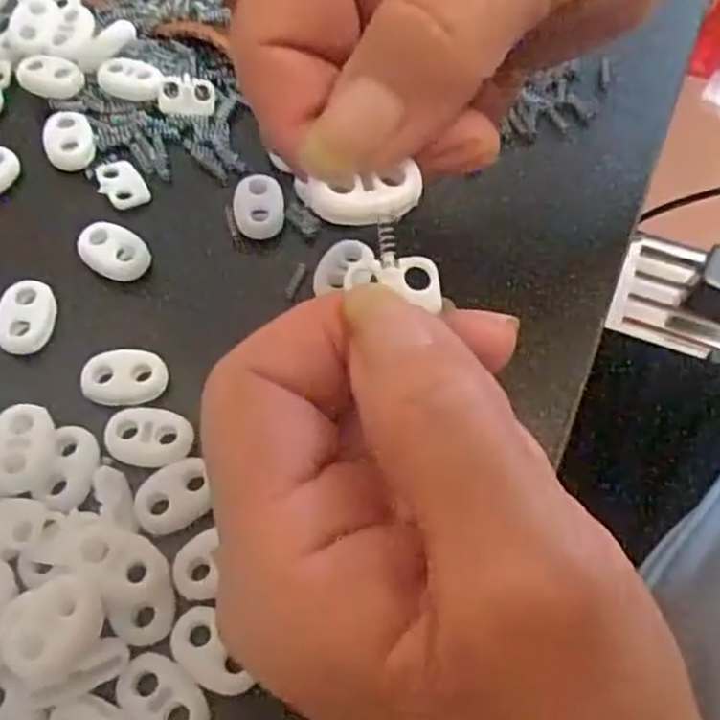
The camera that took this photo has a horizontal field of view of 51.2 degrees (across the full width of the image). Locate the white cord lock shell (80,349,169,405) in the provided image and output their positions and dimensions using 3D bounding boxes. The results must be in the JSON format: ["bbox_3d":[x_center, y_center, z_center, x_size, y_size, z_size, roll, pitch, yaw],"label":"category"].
[{"bbox_3d":[-0.064,0.005,0.203,0.022,0.004,0.016,5,63,1],"label":"white cord lock shell"}]

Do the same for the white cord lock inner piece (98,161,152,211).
[{"bbox_3d":[-0.076,-0.057,0.238,0.013,0.004,0.019,-27,66,-14],"label":"white cord lock inner piece"}]

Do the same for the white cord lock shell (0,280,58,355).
[{"bbox_3d":[-0.095,-0.012,0.213,0.015,0.005,0.022,-3,63,-3],"label":"white cord lock shell"}]

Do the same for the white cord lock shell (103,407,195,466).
[{"bbox_3d":[-0.055,0.019,0.194,0.022,0.004,0.015,10,63,4],"label":"white cord lock shell"}]

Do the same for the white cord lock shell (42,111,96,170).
[{"bbox_3d":[-0.095,-0.073,0.245,0.015,0.004,0.023,-13,64,-8],"label":"white cord lock shell"}]

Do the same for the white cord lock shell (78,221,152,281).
[{"bbox_3d":[-0.074,-0.032,0.225,0.021,0.006,0.016,27,65,12],"label":"white cord lock shell"}]

